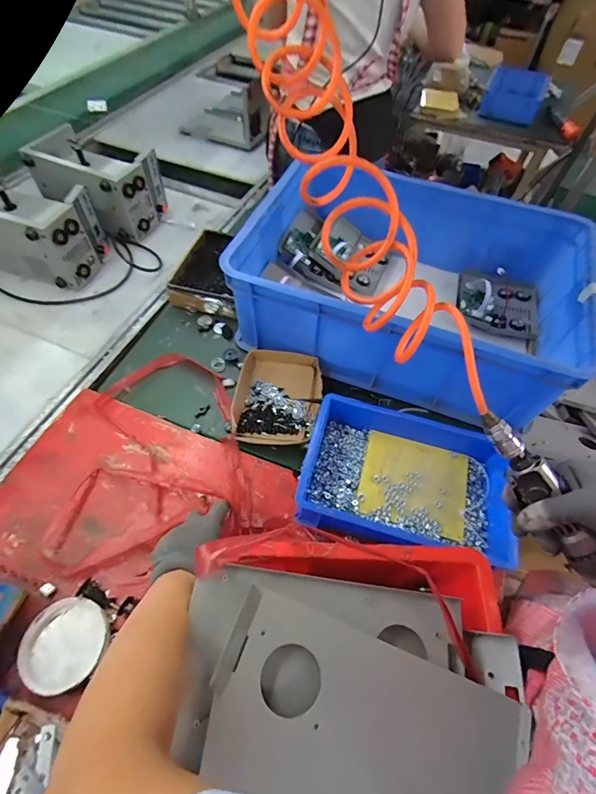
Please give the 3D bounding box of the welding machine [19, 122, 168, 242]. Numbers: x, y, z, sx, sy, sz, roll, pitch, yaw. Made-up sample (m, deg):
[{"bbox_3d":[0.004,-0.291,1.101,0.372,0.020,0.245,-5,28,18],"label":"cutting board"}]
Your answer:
[{"bbox_3d":[-0.473,-0.516,0.936,0.270,0.140,0.190,29,60,14],"label":"welding machine"}]

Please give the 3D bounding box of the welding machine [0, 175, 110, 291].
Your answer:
[{"bbox_3d":[-0.569,-0.375,0.849,0.257,0.146,0.180,17,58,7],"label":"welding machine"}]

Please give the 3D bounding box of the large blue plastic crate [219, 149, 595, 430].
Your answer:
[{"bbox_3d":[0.215,-0.218,0.755,0.584,0.188,0.398,20,58,9],"label":"large blue plastic crate"}]

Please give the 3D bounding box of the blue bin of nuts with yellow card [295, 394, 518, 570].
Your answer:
[{"bbox_3d":[0.164,0.126,0.599,0.299,0.080,0.193,15,57,6],"label":"blue bin of nuts with yellow card"}]

